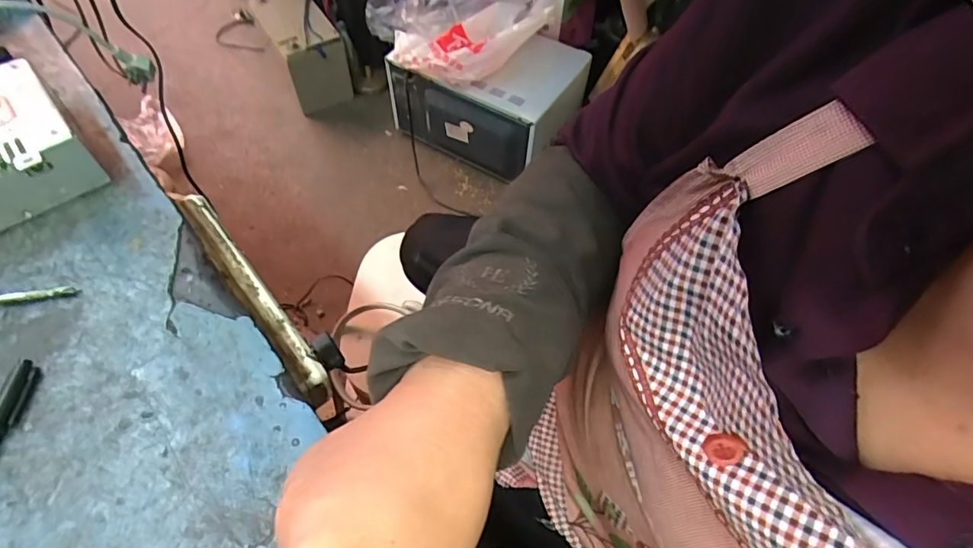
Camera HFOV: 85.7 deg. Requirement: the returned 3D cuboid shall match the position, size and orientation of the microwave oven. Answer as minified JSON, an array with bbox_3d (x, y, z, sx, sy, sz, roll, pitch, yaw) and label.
[{"bbox_3d":[-0.002,-0.516,1.489,0.503,0.264,0.350,24,59,12],"label":"microwave oven"}]

